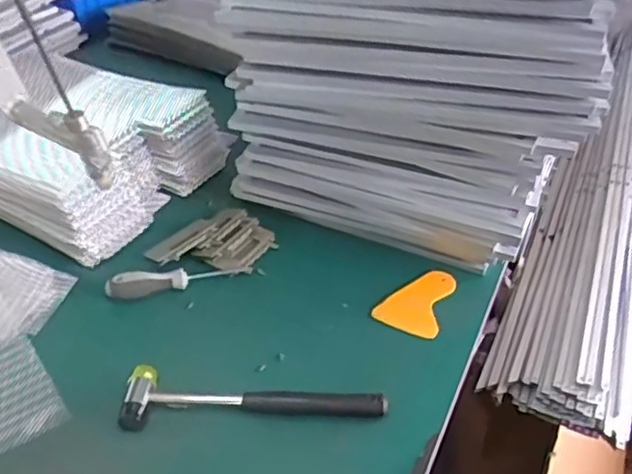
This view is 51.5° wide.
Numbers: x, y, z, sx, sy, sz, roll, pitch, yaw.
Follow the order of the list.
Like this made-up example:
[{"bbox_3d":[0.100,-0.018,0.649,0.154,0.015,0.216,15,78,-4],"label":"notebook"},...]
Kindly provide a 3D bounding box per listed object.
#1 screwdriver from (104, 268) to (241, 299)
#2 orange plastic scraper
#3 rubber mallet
[{"bbox_3d":[-0.160,0.046,0.737,0.143,0.027,0.022,-11,41,-11],"label":"screwdriver"},{"bbox_3d":[0.113,0.066,0.730,0.069,0.009,0.099,16,43,20],"label":"orange plastic scraper"},{"bbox_3d":[-0.057,0.151,0.616,0.241,0.020,0.057,0,40,1],"label":"rubber mallet"}]

